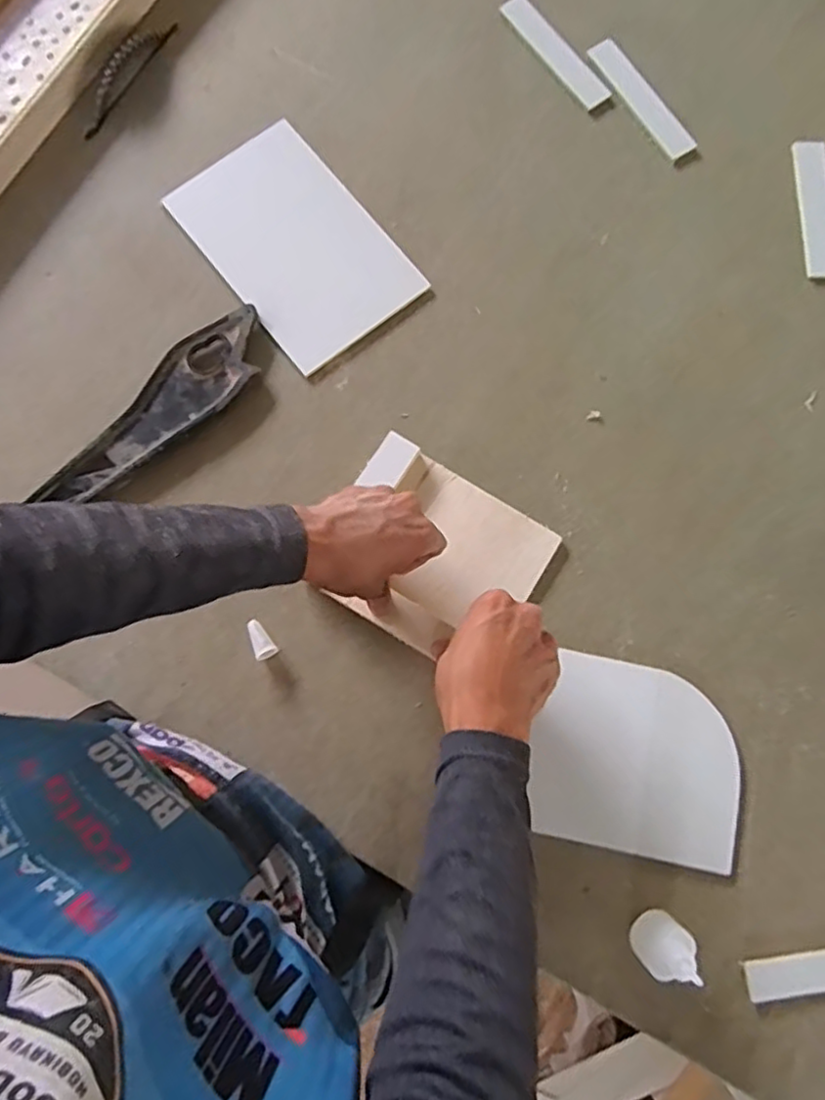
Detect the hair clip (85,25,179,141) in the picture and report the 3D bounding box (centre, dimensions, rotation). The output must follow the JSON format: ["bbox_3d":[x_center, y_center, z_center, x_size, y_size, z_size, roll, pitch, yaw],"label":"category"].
[{"bbox_3d":[-0.286,-0.473,0.652,0.026,0.017,0.148,27,81,4],"label":"hair clip"}]

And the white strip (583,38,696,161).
[{"bbox_3d":[0.235,-0.461,0.675,0.036,0.008,0.148,-33,82,-6],"label":"white strip"}]

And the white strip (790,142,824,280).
[{"bbox_3d":[0.402,-0.337,0.656,0.036,0.007,0.150,1,80,-1],"label":"white strip"}]

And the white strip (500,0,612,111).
[{"bbox_3d":[0.149,-0.514,0.678,0.034,0.011,0.142,-37,82,-7],"label":"white strip"}]

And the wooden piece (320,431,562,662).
[{"bbox_3d":[0.018,0.006,0.562,0.174,0.025,0.151,31,81,4],"label":"wooden piece"}]

